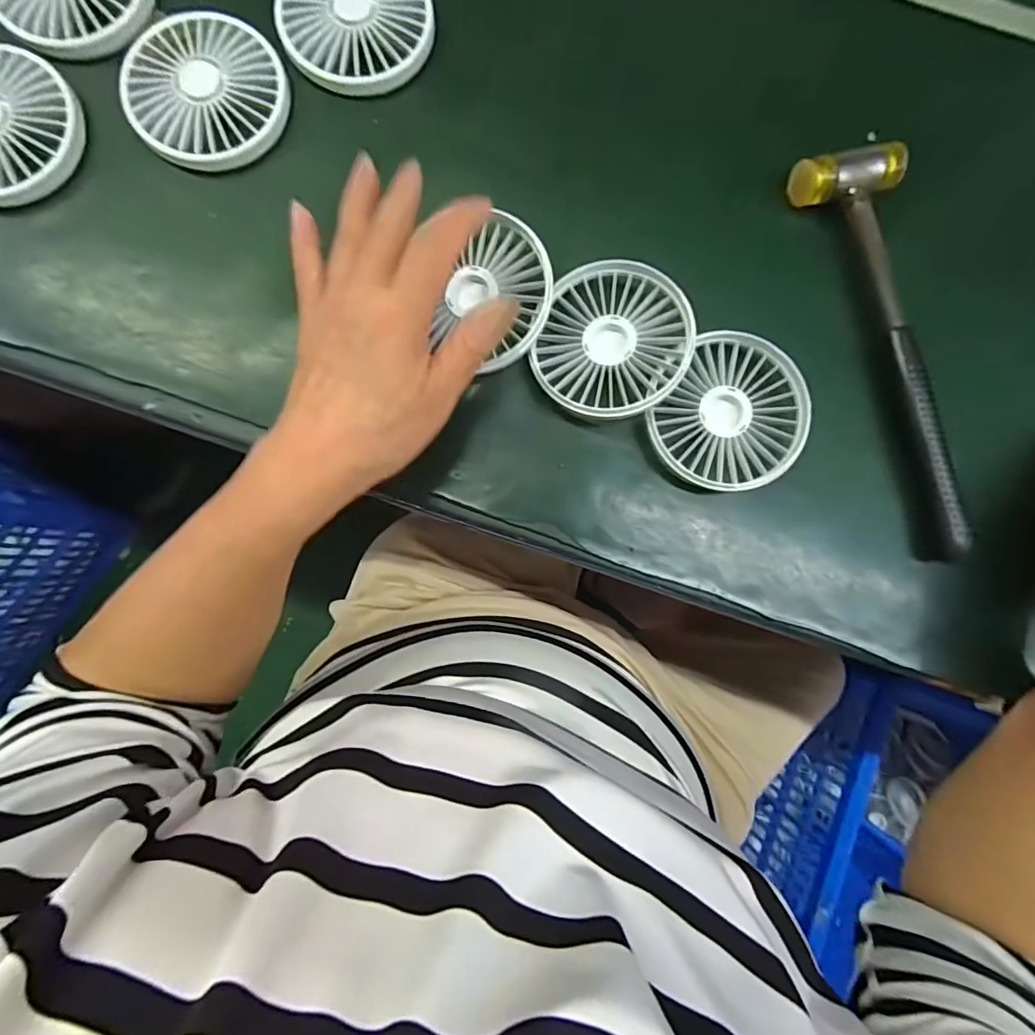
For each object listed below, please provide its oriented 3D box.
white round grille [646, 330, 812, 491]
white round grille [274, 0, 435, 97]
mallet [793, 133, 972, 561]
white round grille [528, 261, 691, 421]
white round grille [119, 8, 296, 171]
[{"bbox_3d":[0.120,-0.056,0.295,0.076,0.022,0.084,38,83,1],"label":"white round grille"},{"bbox_3d":[-0.096,-0.295,0.311,0.087,0.015,0.090,0,84,-4],"label":"white round grille"},{"bbox_3d":[0.224,-0.097,0.301,0.053,0.028,0.236,-18,86,-5],"label":"mallet"},{"bbox_3d":[0.053,-0.098,0.289,0.079,0.018,0.088,20,83,-2],"label":"white round grille"},{"bbox_3d":[-0.177,-0.244,0.301,0.086,0.014,0.091,0,84,-4],"label":"white round grille"}]

